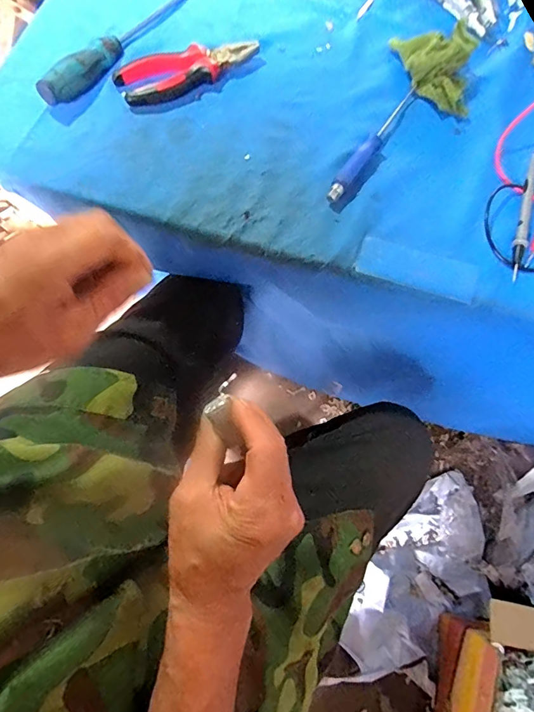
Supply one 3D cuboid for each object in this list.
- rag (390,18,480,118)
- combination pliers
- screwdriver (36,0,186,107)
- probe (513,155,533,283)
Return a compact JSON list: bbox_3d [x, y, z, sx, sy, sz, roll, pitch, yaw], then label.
[{"bbox_3d":[0.185,-0.325,0.473,0.085,0.042,0.107,5,72,0],"label":"rag"},{"bbox_3d":[-0.085,-0.317,0.472,0.158,0.021,0.053,-24,74,-9],"label":"combination pliers"},{"bbox_3d":[-0.156,-0.358,0.478,0.029,0.031,0.241,36,74,10],"label":"screwdriver"},{"bbox_3d":[0.258,-0.141,0.426,0.012,0.014,0.141,16,72,4],"label":"probe"}]

